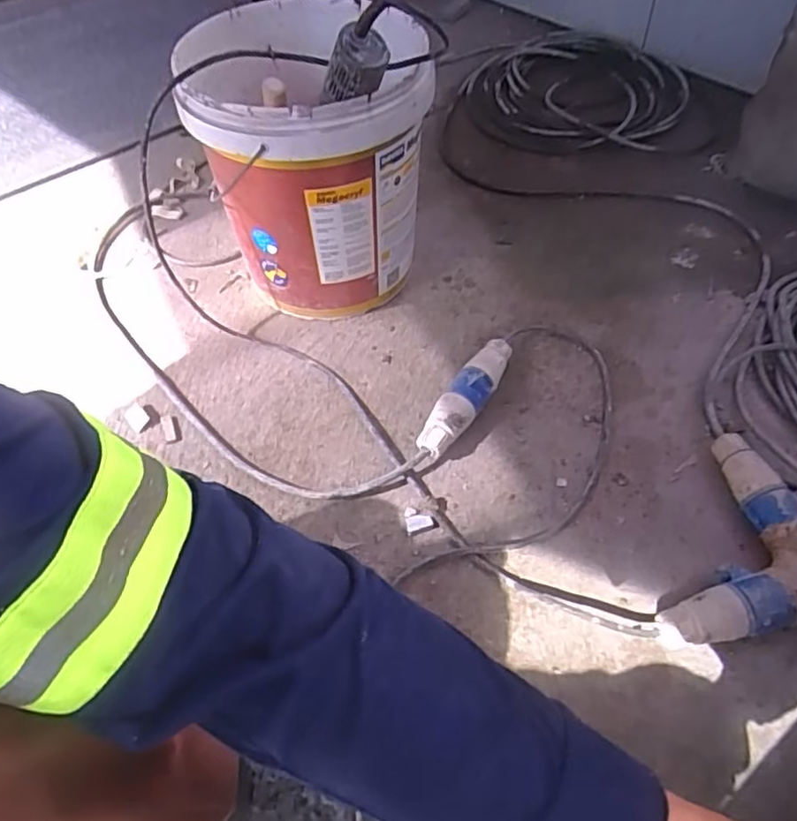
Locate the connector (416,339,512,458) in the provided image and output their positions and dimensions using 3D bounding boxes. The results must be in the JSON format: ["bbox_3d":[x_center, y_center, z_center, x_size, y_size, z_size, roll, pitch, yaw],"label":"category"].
[{"bbox_3d":[0.087,-0.016,0.773,0.048,0.056,0.188,27,61,20],"label":"connector"}]

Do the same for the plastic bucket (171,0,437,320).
[{"bbox_3d":[-0.107,-0.343,0.837,0.284,0.359,0.307,-4,55,0],"label":"plastic bucket"}]

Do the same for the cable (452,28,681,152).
[{"bbox_3d":[0.351,-0.658,1.268,0.426,0.034,0.433,-1,53,1],"label":"cable"}]

